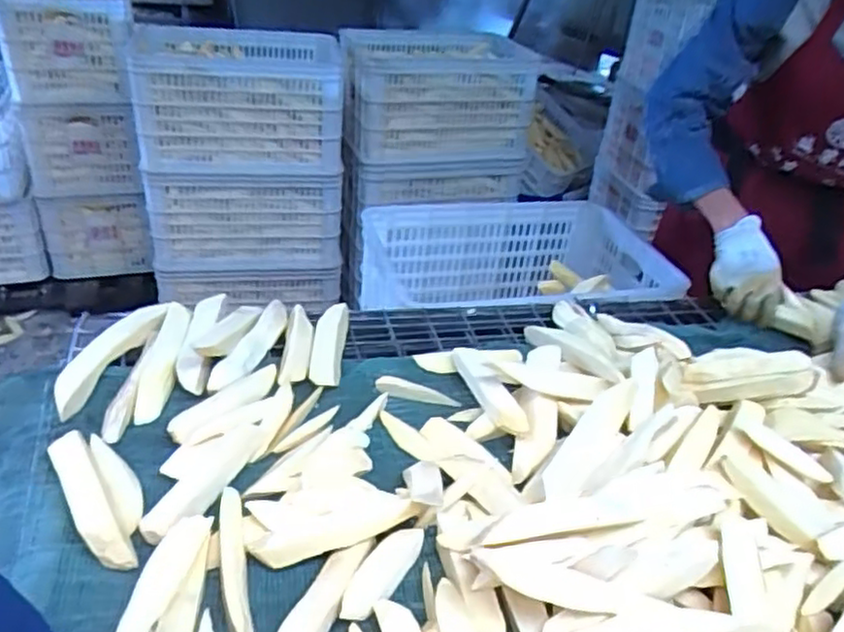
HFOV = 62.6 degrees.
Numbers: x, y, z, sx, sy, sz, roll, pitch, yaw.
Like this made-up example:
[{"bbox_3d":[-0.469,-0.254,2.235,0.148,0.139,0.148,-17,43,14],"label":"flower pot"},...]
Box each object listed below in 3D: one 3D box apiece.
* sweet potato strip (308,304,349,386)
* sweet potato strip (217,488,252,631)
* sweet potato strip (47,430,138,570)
[{"bbox_3d":[-0.116,0.038,0.868,0.039,0.030,0.162,3,35,-2],"label":"sweet potato strip"},{"bbox_3d":[-0.158,0.217,0.582,0.021,0.029,0.162,-6,36,-15],"label":"sweet potato strip"},{"bbox_3d":[-0.298,0.163,0.619,0.034,0.025,0.159,-19,41,-31],"label":"sweet potato strip"}]

